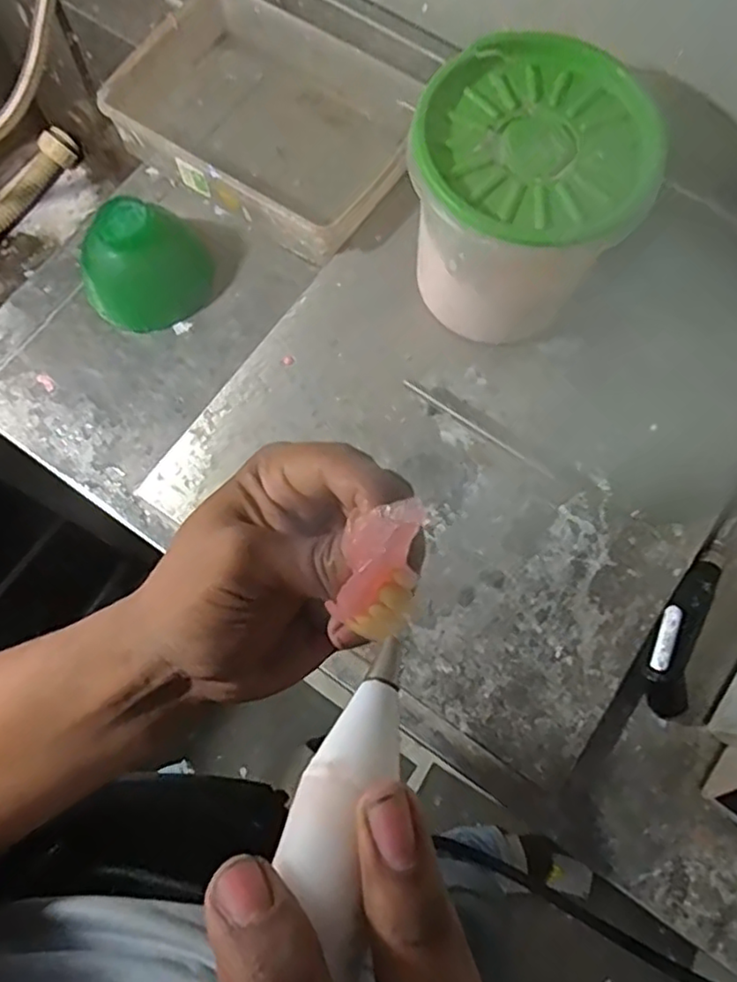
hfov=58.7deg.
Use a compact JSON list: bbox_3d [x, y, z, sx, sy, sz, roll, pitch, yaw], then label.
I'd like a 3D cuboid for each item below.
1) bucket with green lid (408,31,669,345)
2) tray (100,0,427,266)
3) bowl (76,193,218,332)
[{"bbox_3d":[0.121,-0.231,0.541,0.163,0.172,0.163,0,74,0],"label":"bucket with green lid"},{"bbox_3d":[-0.098,-0.369,0.652,0.291,0.053,0.199,30,76,8],"label":"tray"},{"bbox_3d":[-0.207,-0.206,0.600,0.100,0.077,0.094,0,74,0],"label":"bowl"}]

